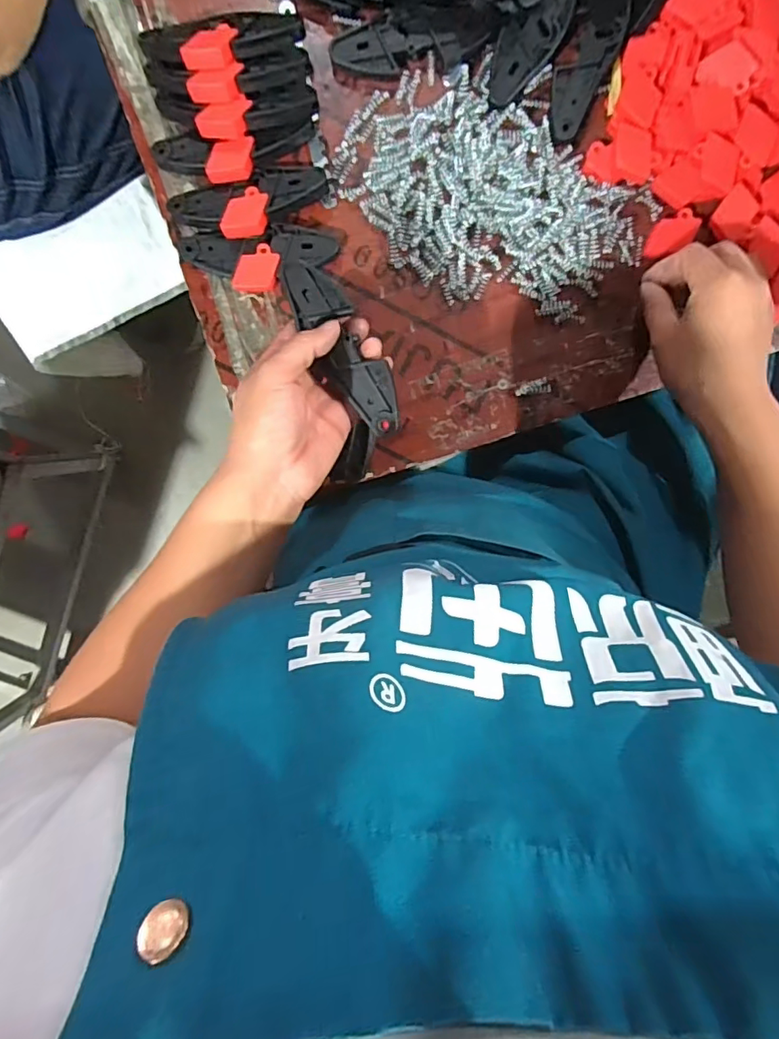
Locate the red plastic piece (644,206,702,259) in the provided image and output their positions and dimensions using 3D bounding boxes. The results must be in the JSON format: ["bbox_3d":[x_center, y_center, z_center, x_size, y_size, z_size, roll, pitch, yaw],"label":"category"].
[{"bbox_3d":[0.224,-0.228,0.417,0.044,0.008,0.024,-29,97,6],"label":"red plastic piece"}]

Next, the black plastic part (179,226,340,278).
[{"bbox_3d":[-0.107,-0.220,0.425,0.128,0.012,0.035,-1,99,1],"label":"black plastic part"}]

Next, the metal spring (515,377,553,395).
[{"bbox_3d":[0.121,-0.112,0.439,0.028,0.009,0.013,-4,99,2],"label":"metal spring"}]

